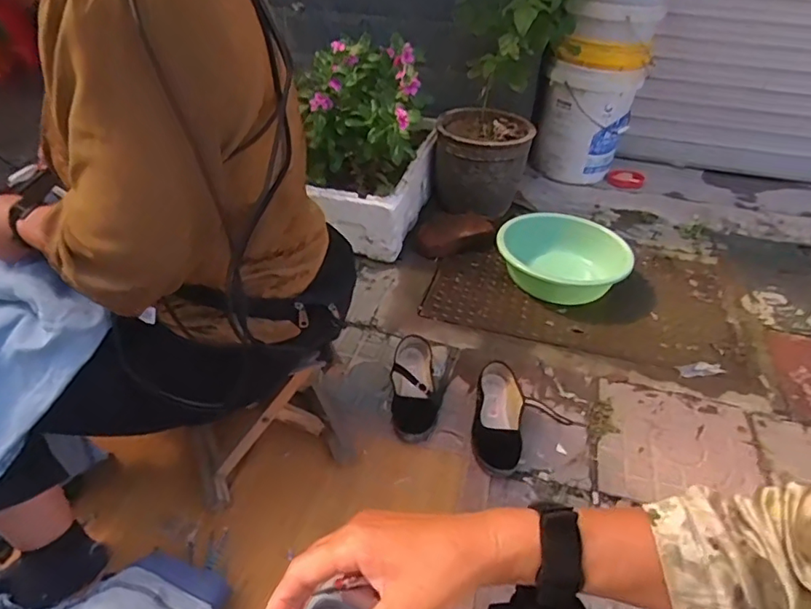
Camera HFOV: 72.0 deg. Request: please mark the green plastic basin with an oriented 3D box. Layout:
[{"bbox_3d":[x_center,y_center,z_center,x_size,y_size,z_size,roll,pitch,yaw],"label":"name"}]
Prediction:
[{"bbox_3d":[0.414,-0.133,1.491,0.326,0.110,0.324,15,39,15],"label":"green plastic basin"}]

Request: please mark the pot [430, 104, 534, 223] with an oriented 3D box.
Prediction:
[{"bbox_3d":[0.231,-0.436,1.729,0.276,0.252,0.289,8,37,6],"label":"pot"}]

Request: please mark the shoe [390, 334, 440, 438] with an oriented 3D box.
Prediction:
[{"bbox_3d":[0.017,0.164,1.094,0.097,0.082,0.223,0,37,-5],"label":"shoe"}]

